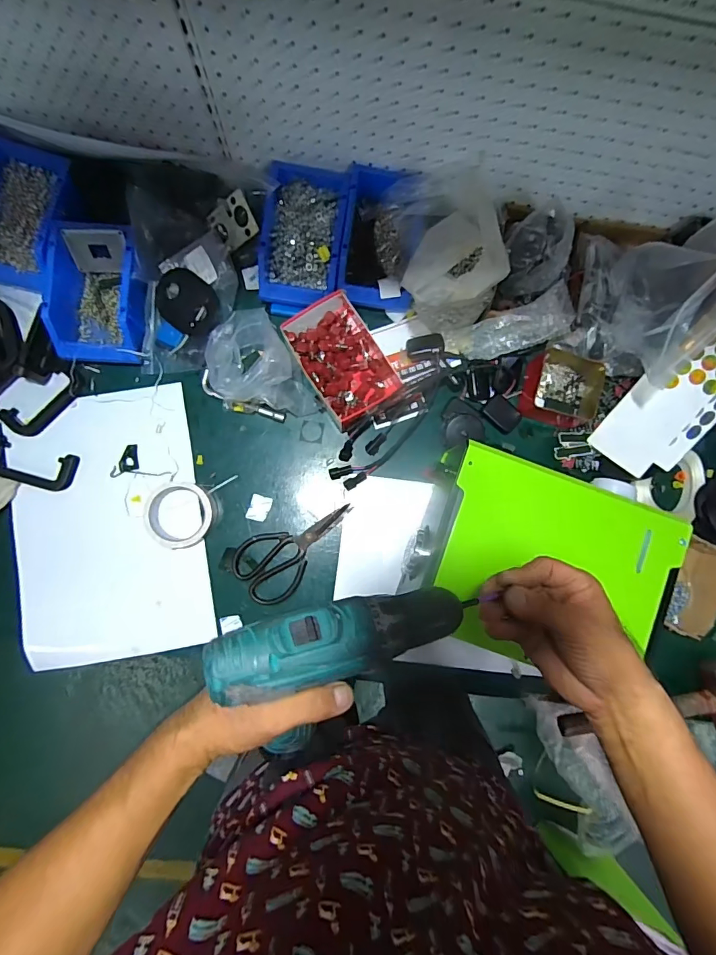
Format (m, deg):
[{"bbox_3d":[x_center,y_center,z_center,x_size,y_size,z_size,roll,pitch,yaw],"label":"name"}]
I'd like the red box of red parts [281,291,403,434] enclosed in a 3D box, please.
[{"bbox_3d":[-0.024,-0.172,0.644,0.120,0.044,0.185,-32,88,-5],"label":"red box of red parts"}]

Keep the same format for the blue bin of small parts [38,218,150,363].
[{"bbox_3d":[-0.374,-0.264,0.627,0.124,0.064,0.189,4,85,-3],"label":"blue bin of small parts"}]

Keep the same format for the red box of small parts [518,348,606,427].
[{"bbox_3d":[0.314,-0.141,0.669,0.106,0.046,0.113,11,85,-2],"label":"red box of small parts"}]

